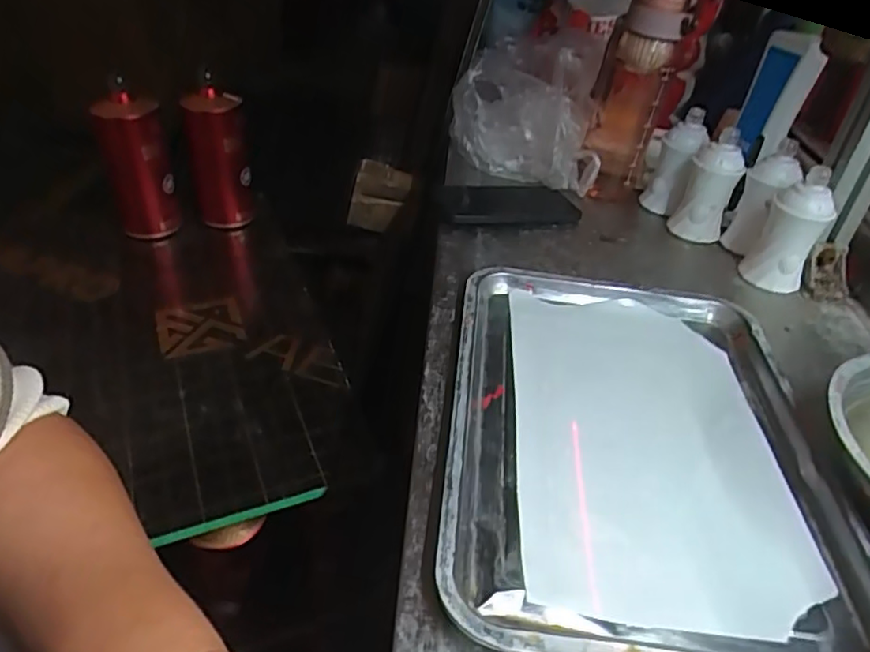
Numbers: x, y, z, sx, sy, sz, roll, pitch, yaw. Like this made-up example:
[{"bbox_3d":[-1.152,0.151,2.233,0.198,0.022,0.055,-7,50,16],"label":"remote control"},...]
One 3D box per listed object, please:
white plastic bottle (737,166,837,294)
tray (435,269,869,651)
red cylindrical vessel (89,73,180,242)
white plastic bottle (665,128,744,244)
[{"bbox_3d":[0.347,-0.092,0.602,0.054,0.115,0.043,16,39,18],"label":"white plastic bottle"},{"bbox_3d":[0.141,0.071,0.434,0.255,0.032,0.340,6,38,3],"label":"tray"},{"bbox_3d":[-0.412,-0.225,0.847,0.078,0.197,0.088,-17,41,-22],"label":"red cylindrical vessel"},{"bbox_3d":[0.300,-0.151,0.676,0.057,0.106,0.047,18,40,18],"label":"white plastic bottle"}]

